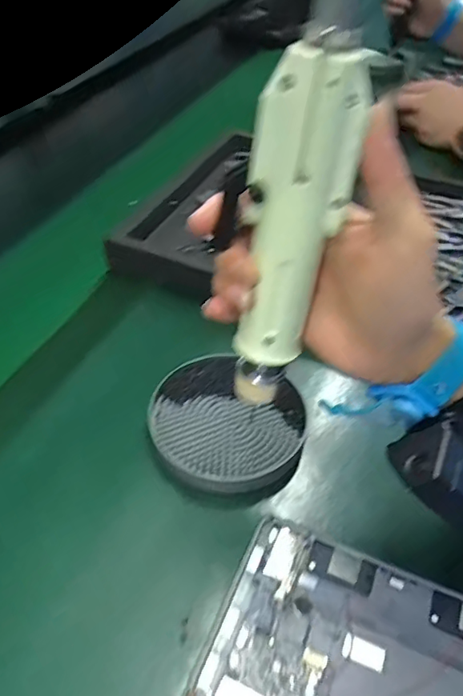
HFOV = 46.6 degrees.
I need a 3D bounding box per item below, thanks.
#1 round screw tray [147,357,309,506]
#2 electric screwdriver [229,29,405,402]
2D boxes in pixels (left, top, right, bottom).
[{"bbox_3d":[-0.003,0.057,0.394,0.112,0.025,0.102,-1,44,0],"label":"round screw tray"},{"bbox_3d":[0.027,-0.046,0.249,0.033,0.173,0.033,-25,48,-39],"label":"electric screwdriver"}]

